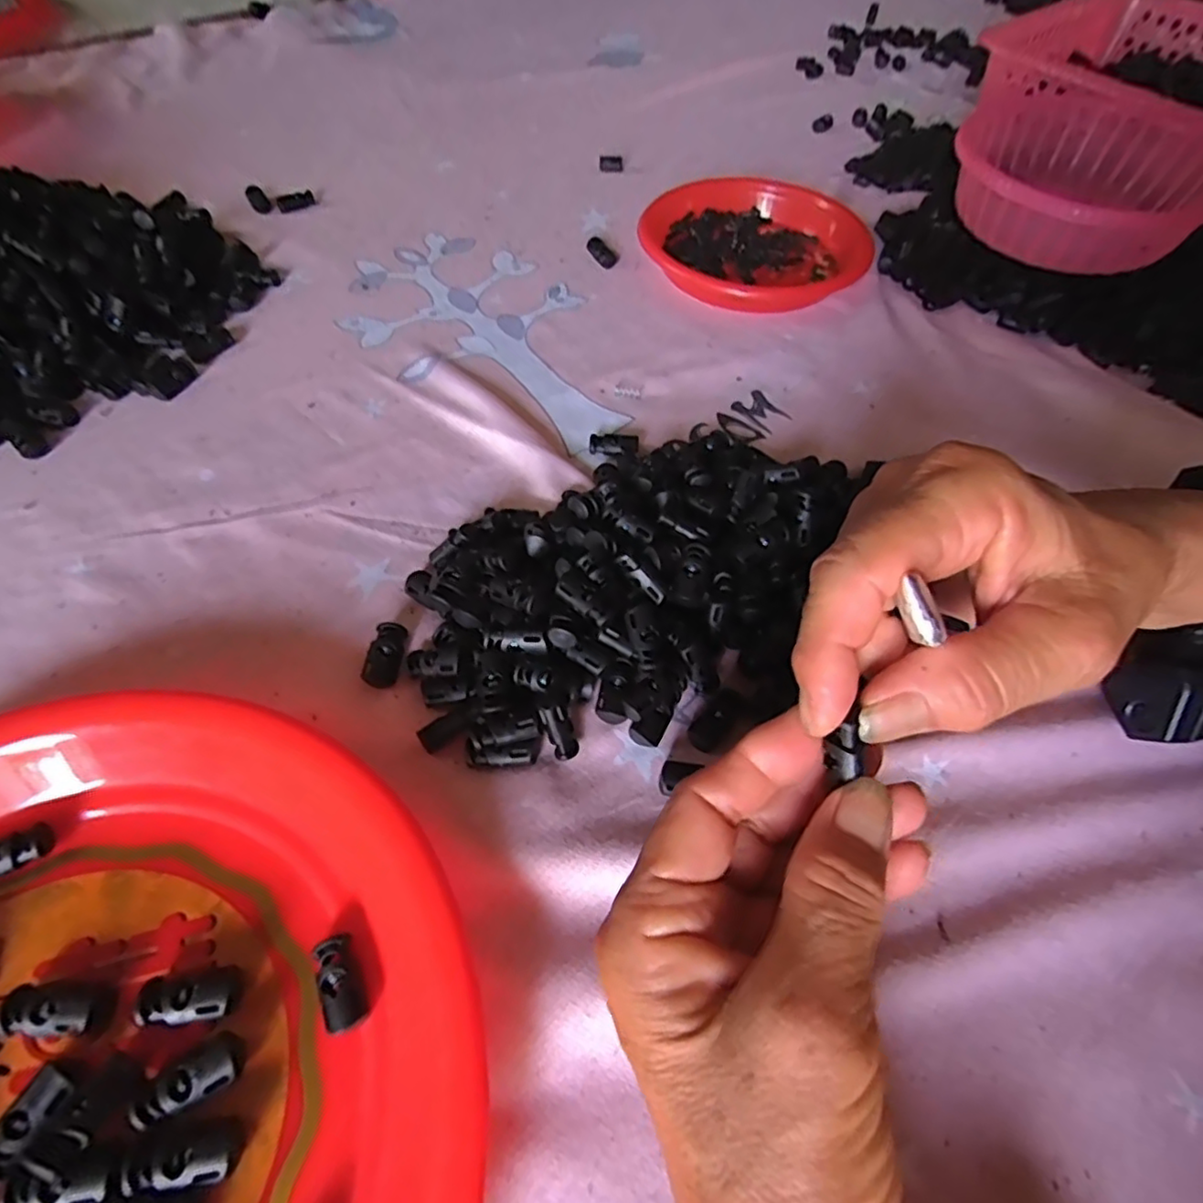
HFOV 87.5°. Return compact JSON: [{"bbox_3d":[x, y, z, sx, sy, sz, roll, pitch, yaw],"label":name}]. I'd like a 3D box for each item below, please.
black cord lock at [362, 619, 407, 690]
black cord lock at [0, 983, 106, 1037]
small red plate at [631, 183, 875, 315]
[{"bbox_3d":[-0.094,0.023,0.273,0.014,0.009,0.026,10,58,3],"label":"black cord lock"},{"bbox_3d":[-0.169,0.126,0.194,0.027,0.009,0.013,2,58,-1],"label":"black cord lock"},{"bbox_3d":[0.112,-0.263,0.463,0.156,0.026,0.151,1,58,-2],"label":"small red plate"}]

